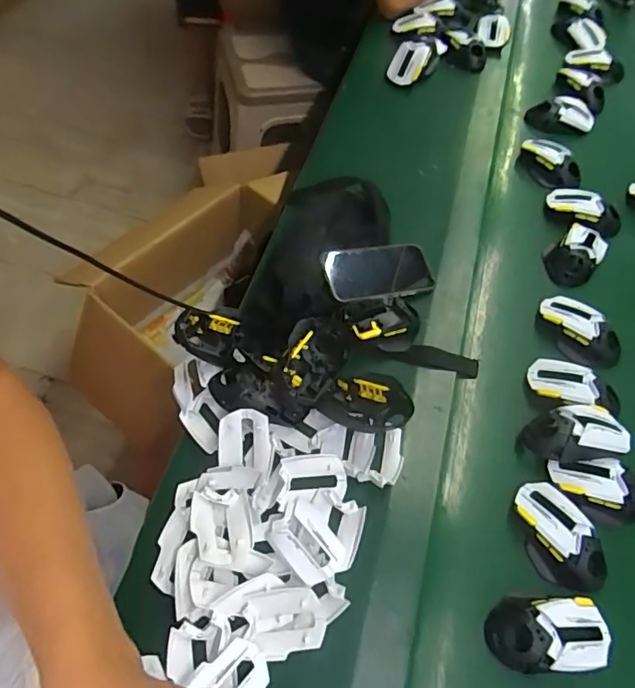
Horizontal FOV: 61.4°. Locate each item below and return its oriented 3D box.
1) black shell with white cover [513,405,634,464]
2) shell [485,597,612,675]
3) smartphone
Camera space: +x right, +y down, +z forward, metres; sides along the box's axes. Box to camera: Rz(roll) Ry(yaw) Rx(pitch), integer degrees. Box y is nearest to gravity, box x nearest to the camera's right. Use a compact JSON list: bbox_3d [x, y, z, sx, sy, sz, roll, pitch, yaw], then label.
[{"bbox_3d":[0.304,0.110,0.641,0.121,0.060,0.066,1,60,-8],"label":"black shell with white cover"},{"bbox_3d":[0.232,0.291,0.534,0.119,0.033,0.064,3,60,-7],"label":"shell"},{"bbox_3d":[0.088,-0.099,0.737,0.163,0.012,0.087,-8,65,-22],"label":"smartphone"}]

